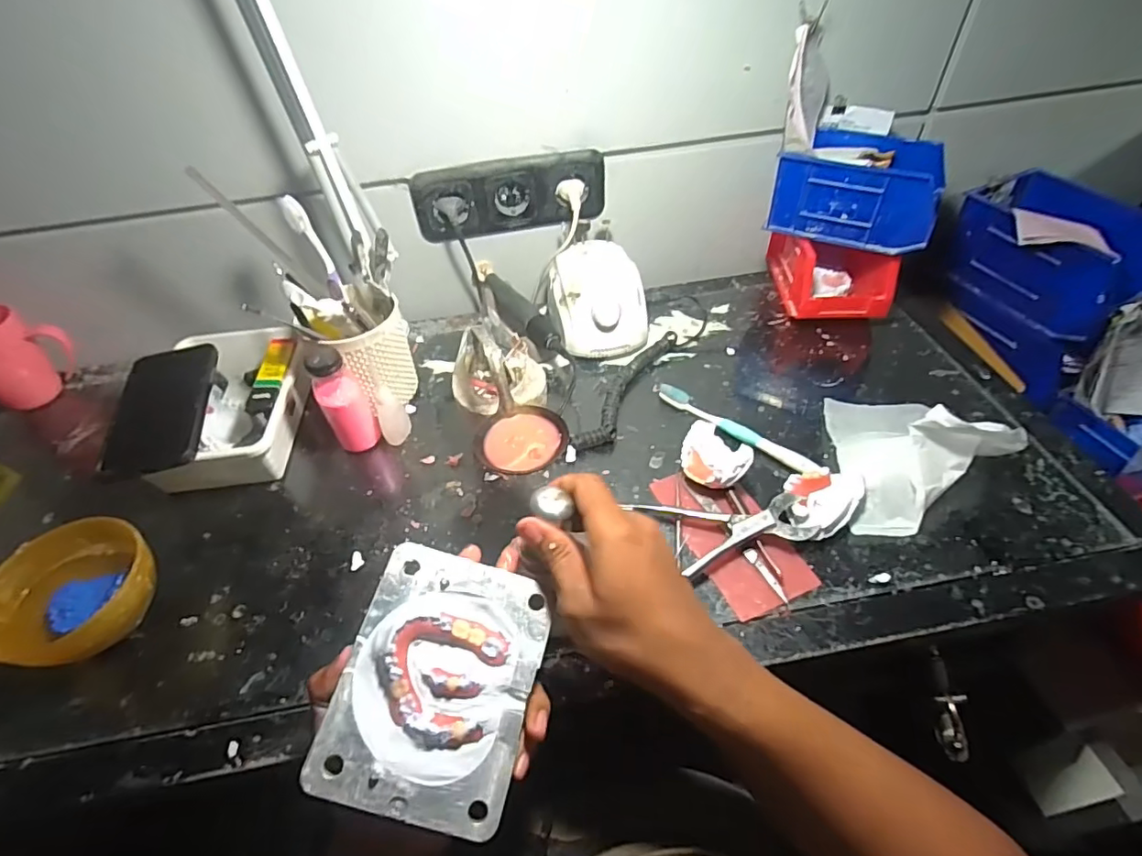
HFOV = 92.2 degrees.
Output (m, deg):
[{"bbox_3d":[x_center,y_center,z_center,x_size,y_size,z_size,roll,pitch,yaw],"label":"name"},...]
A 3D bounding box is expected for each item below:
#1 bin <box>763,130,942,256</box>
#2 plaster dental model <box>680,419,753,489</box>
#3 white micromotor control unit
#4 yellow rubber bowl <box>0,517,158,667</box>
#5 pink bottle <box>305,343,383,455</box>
[{"bbox_3d":[0.313,-0.261,0.598,0.158,0.079,0.100,22,52,21],"label":"bin"},{"bbox_3d":[0.132,0.027,0.504,0.061,0.041,0.060,-1,47,1],"label":"plaster dental model"},{"bbox_3d":[0.031,-0.155,0.648,0.109,0.064,0.137,-10,48,-7],"label":"white micromotor control unit"},{"bbox_3d":[-0.374,0.130,0.424,0.110,0.063,0.111,-1,47,1],"label":"yellow rubber bowl"},{"bbox_3d":[-0.219,-0.028,0.527,0.038,0.108,0.040,-27,52,-21],"label":"pink bottle"}]

